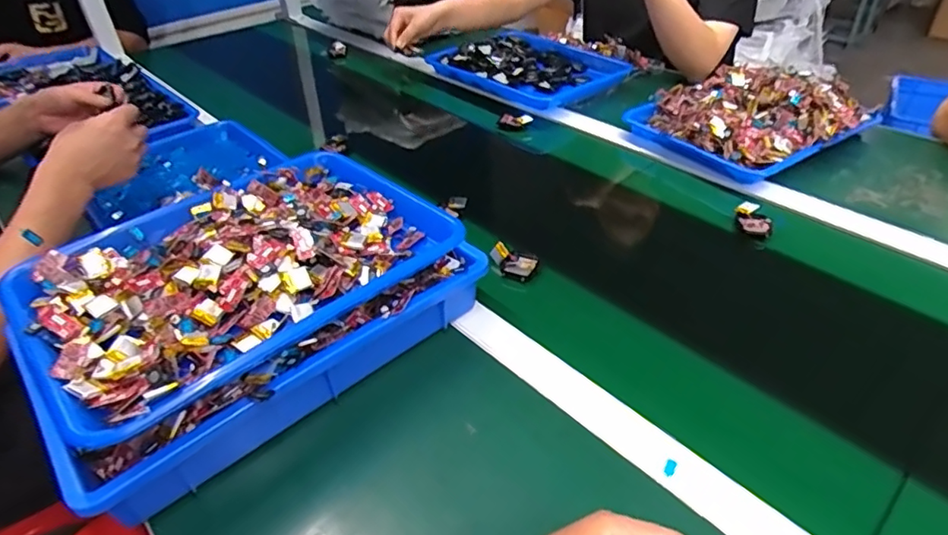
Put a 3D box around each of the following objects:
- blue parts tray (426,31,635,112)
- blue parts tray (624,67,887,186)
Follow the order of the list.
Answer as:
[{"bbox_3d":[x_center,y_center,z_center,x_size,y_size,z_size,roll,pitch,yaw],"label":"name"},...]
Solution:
[{"bbox_3d":[0.108,-0.381,1.074,0.248,0.046,0.310,-32,47,-31],"label":"blue parts tray"},{"bbox_3d":[0.415,-0.236,0.859,0.283,0.086,0.237,-22,43,-22],"label":"blue parts tray"}]

